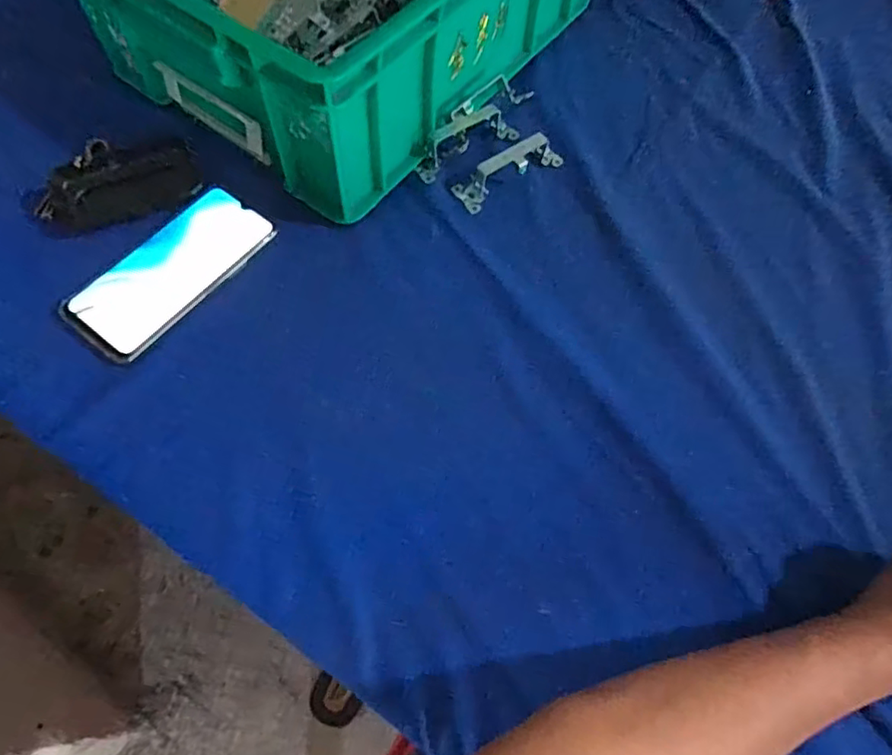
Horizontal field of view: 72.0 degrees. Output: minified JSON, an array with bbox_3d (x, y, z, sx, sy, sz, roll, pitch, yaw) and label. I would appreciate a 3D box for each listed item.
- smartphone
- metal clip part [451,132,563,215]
[{"bbox_3d":[-0.214,-0.085,0.479,0.074,0.007,0.160,36,68,14],"label":"smartphone"},{"bbox_3d":[0.055,-0.183,0.531,0.099,0.029,0.028,-29,69,-15],"label":"metal clip part"}]

